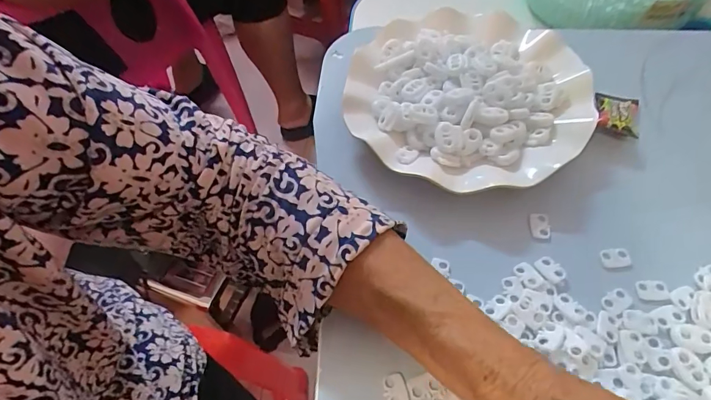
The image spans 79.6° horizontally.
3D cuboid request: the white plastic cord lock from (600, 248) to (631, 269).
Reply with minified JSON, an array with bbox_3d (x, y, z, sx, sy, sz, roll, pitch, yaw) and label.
[{"bbox_3d":[0.166,0.037,0.272,0.018,0.004,0.012,-6,54,1],"label":"white plastic cord lock"}]

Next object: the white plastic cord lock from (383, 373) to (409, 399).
[{"bbox_3d":[0.022,0.106,0.237,0.013,0.004,0.018,-10,54,-2],"label":"white plastic cord lock"}]

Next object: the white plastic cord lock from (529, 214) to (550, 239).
[{"bbox_3d":[0.124,0.017,0.287,0.013,0.004,0.019,4,55,8],"label":"white plastic cord lock"}]

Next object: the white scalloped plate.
[{"bbox_3d":[0.086,-0.080,0.338,0.179,0.043,0.172,-2,54,3],"label":"white scalloped plate"}]

